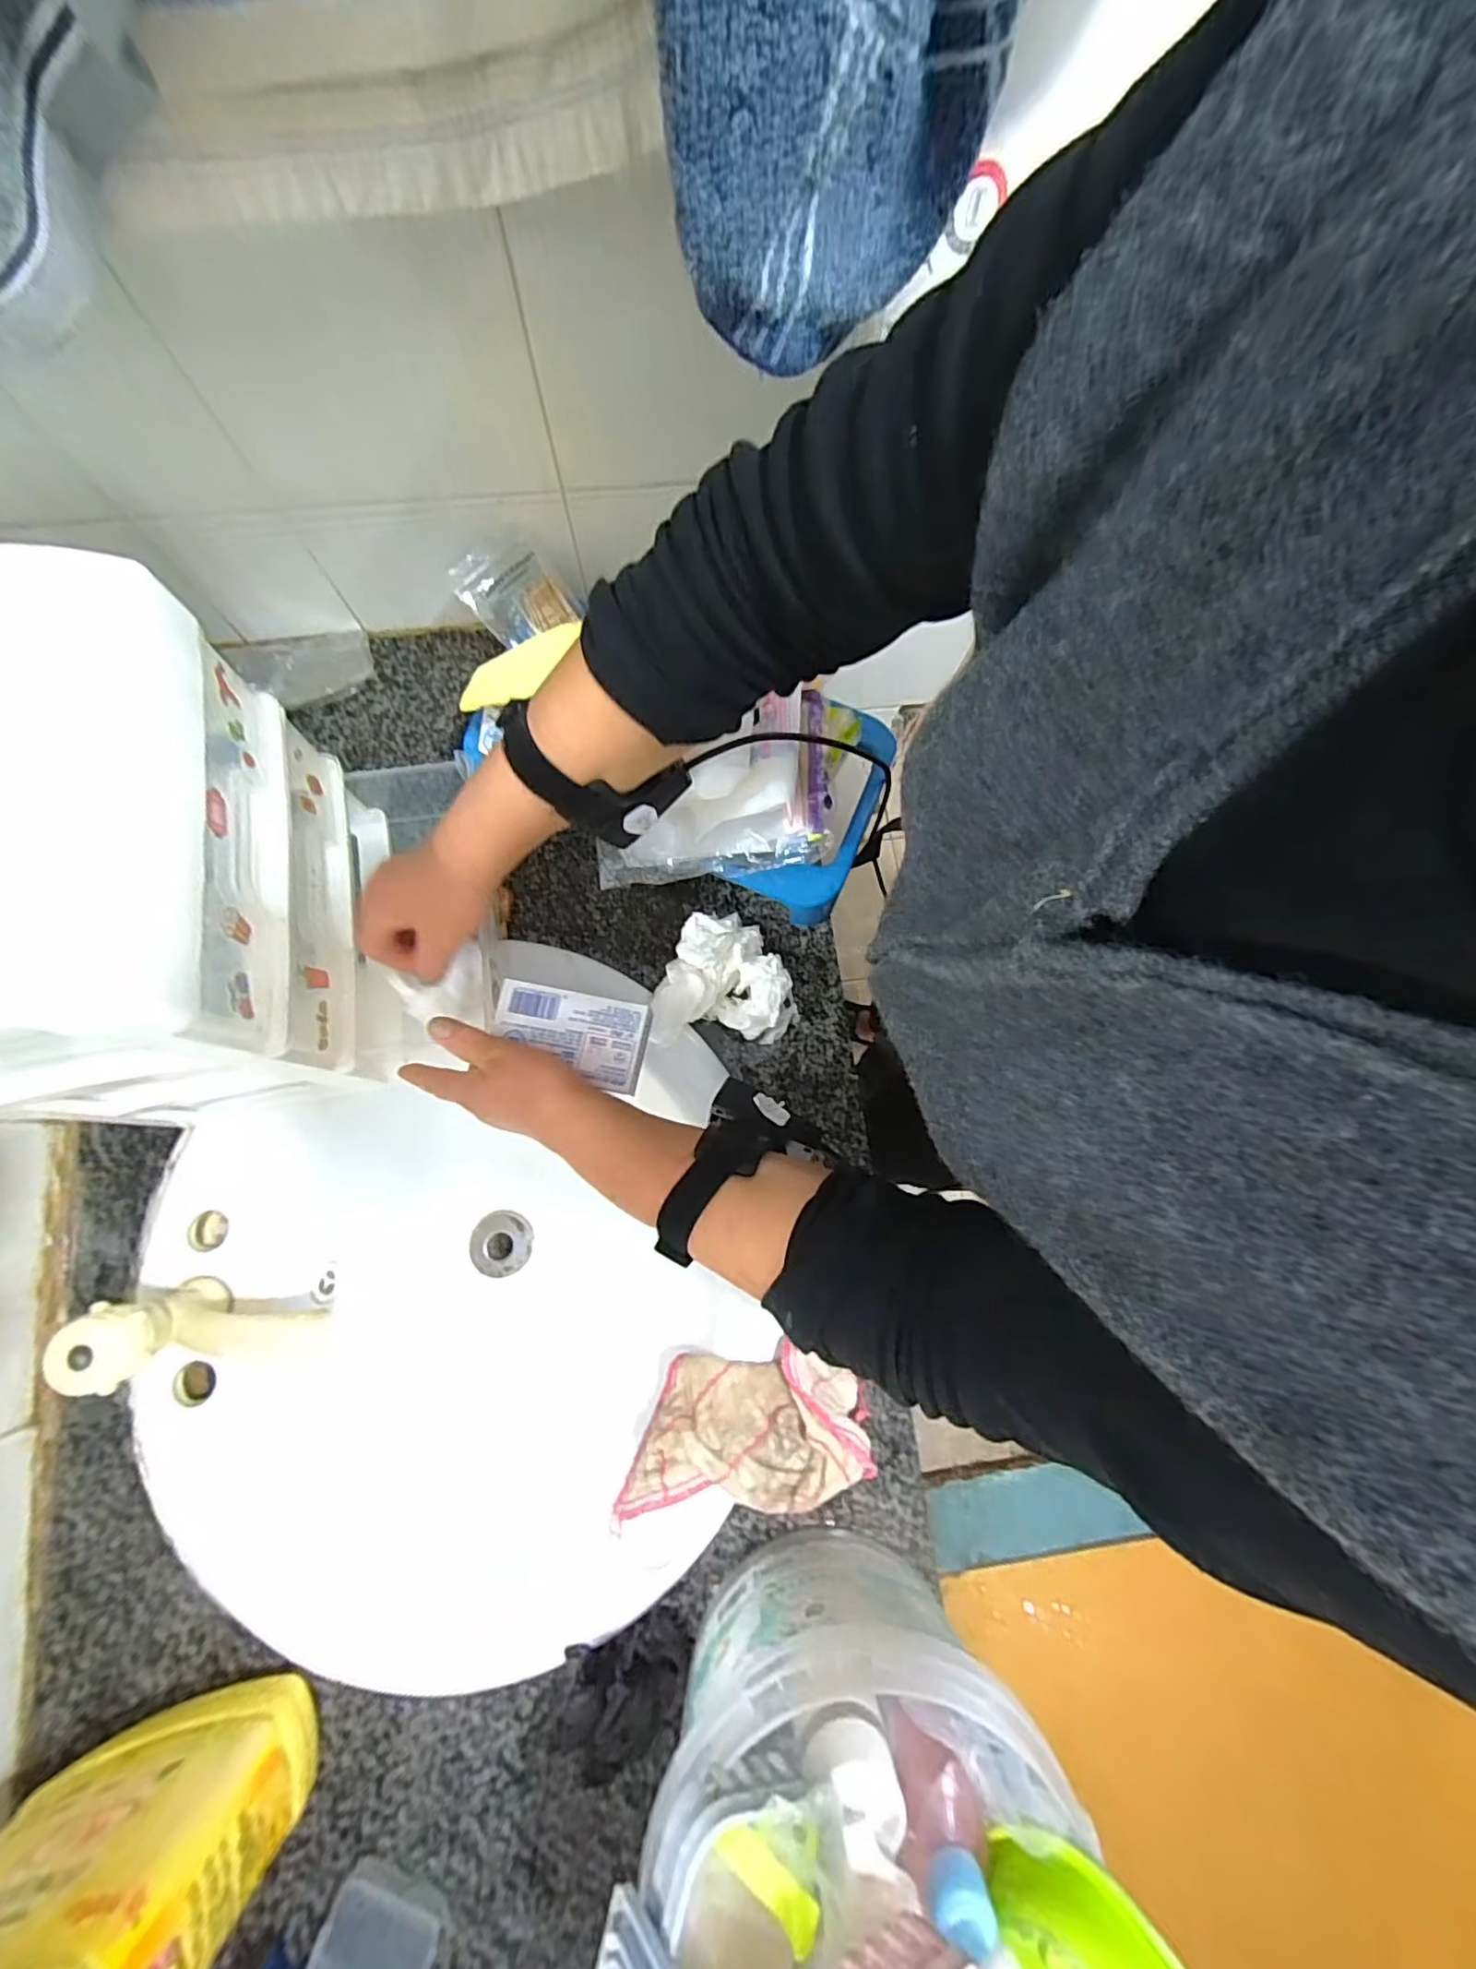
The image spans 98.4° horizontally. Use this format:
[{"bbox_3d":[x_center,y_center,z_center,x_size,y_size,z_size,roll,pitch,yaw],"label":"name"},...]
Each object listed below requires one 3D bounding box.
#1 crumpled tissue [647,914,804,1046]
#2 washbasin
[{"bbox_3d":[-0.009,-0.005,0.498,0.110,0.058,0.095,-1,76,1],"label":"crumpled tissue"},{"bbox_3d":[-0.214,0.241,0.500,0.384,0.178,0.452,-17,77,-3],"label":"washbasin"}]

